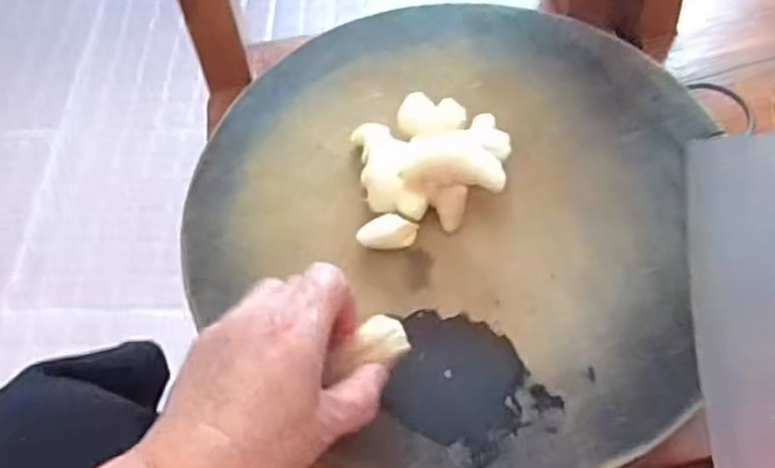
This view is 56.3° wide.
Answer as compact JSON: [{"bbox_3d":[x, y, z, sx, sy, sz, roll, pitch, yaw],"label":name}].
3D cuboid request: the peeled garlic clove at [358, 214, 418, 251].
[{"bbox_3d":[0.000,-0.001,0.446,0.035,0.011,0.020,11,61,9],"label":"peeled garlic clove"}]

